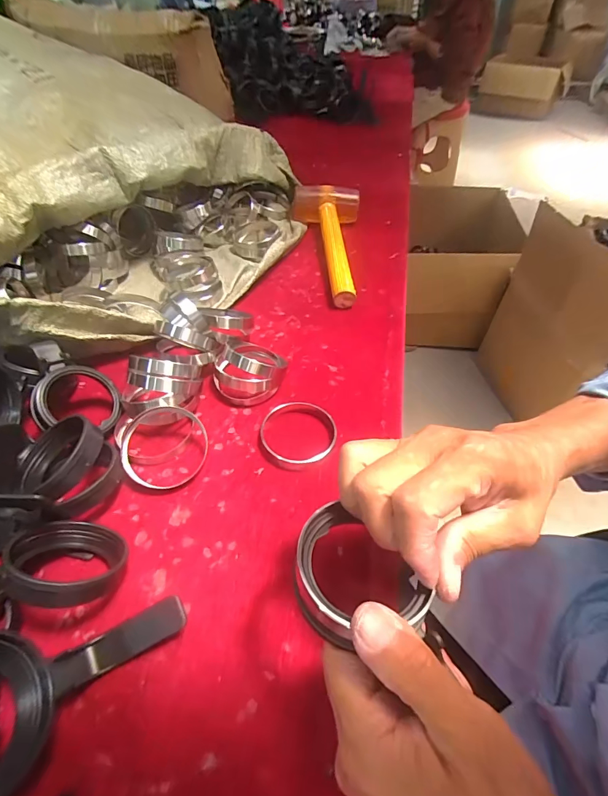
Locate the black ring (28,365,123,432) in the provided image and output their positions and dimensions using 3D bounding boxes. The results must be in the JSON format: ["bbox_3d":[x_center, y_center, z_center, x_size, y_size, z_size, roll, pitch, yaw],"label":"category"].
[{"bbox_3d":[-0.204,-0.001,0.352,0.068,0.012,0.060,5,70,-33],"label":"black ring"}]

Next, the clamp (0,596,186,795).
[{"bbox_3d":[-0.140,0.156,0.222,0.138,0.054,0.057,-12,44,-45],"label":"clamp"}]

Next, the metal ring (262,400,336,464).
[{"bbox_3d":[-0.004,0.033,0.372,0.074,0.012,0.071,1,48,-1],"label":"metal ring"}]

